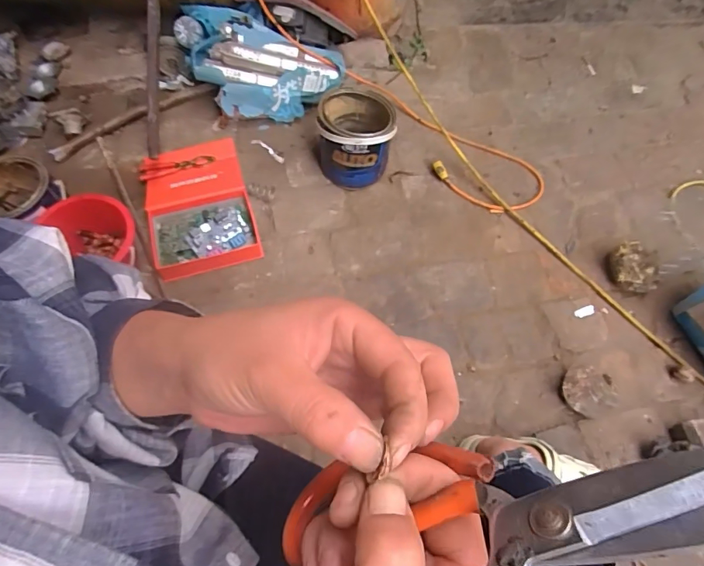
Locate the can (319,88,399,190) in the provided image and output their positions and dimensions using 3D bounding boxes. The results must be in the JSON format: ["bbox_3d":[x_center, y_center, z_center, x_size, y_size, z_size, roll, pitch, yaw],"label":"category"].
[{"bbox_3d":[0.006,-0.318,0.980,0.165,0.166,0.176,9,63,4],"label":"can"}]

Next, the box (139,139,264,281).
[{"bbox_3d":[-0.337,-0.171,0.981,0.216,0.049,0.356,-16,66,-8],"label":"box"}]

